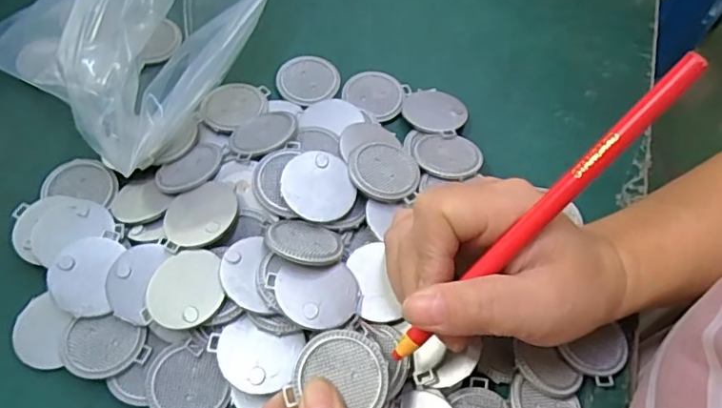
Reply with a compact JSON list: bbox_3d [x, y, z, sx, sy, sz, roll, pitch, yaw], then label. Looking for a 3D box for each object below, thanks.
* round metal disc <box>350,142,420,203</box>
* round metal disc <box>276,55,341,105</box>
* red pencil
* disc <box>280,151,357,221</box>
[{"bbox_3d":[0.013,-0.020,0.309,0.039,0.005,0.039,2,63,-3],"label":"round metal disc"},{"bbox_3d":[-0.035,-0.082,0.361,0.040,0.004,0.041,2,63,-3],"label":"round metal disc"},{"bbox_3d":[0.069,0.006,0.215,0.159,0.006,0.010,-48,71,14],"label":"red pencil"},{"bbox_3d":[-0.023,-0.010,0.297,0.039,0.004,0.039,6,65,-12],"label":"disc"}]

